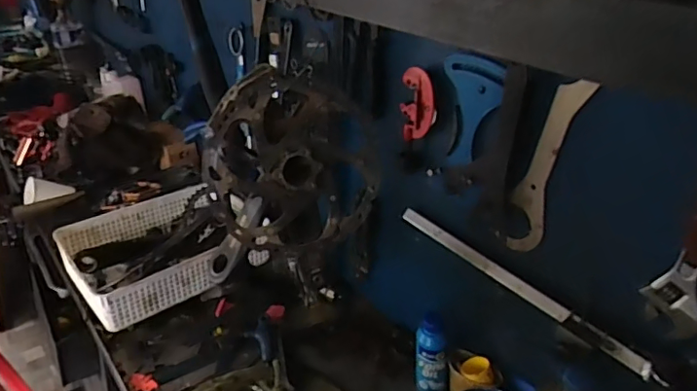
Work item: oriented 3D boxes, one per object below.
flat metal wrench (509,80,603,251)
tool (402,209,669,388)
[{"bbox_3d":[0.227,-0.028,0.626,0.011,0.230,0.046,-21,43,-34],"label":"flat metal wrench"},{"bbox_3d":[0.210,0.111,0.693,0.012,0.022,0.384,-16,36,-35],"label":"tool"}]

